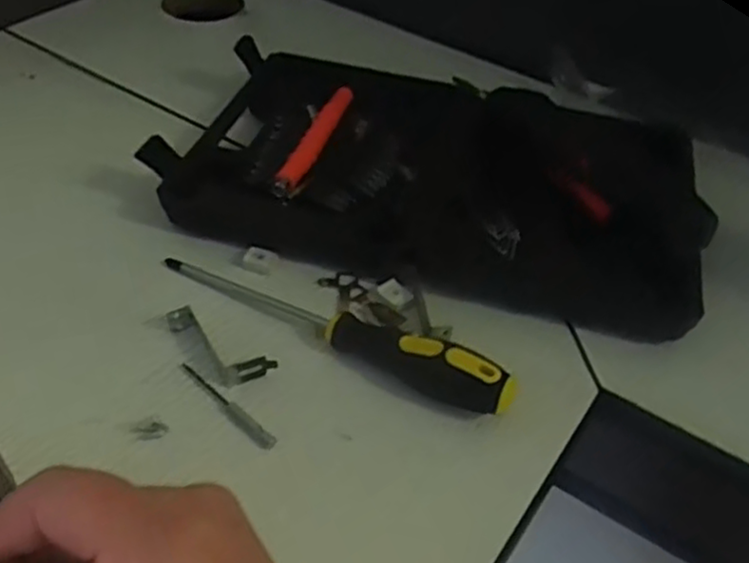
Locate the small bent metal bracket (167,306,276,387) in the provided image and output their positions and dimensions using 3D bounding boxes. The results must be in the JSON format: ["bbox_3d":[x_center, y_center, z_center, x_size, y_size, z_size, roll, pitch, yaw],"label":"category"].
[{"bbox_3d":[-0.088,0.036,0.408,0.068,0.015,0.021,26,47,20],"label":"small bent metal bracket"}]

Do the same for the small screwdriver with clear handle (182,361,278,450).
[{"bbox_3d":[-0.078,0.063,0.390,0.072,0.006,0.010,35,51,27],"label":"small screwdriver with clear handle"}]

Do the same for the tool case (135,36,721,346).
[{"bbox_3d":[0.044,-0.086,0.516,0.353,0.060,0.220,16,45,11],"label":"tool case"}]

